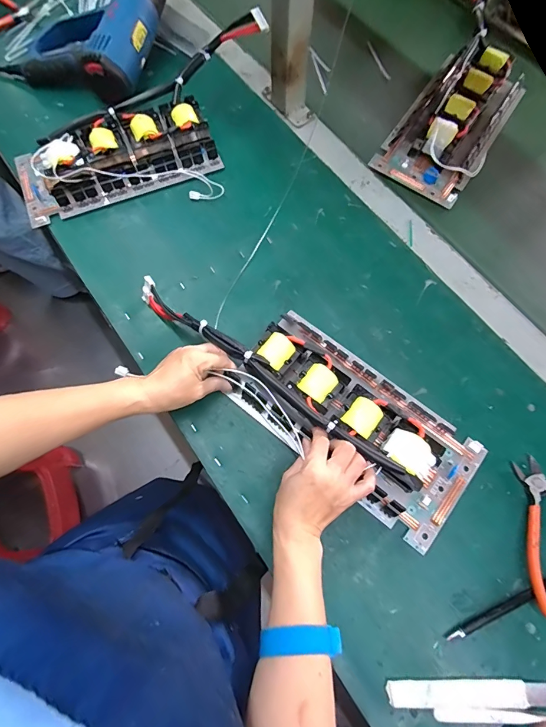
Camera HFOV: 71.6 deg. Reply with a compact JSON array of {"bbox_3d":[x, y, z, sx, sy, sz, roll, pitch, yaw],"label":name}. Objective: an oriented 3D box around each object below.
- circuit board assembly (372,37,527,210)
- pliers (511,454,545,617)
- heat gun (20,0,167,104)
[{"bbox_3d":[0.277,-0.378,0.574,0.139,0.057,0.260,32,74,11],"label":"circuit board assembly"},{"bbox_3d":[0.326,0.181,0.395,0.118,0.019,0.147,6,71,3],"label":"pliers"},{"bbox_3d":[-0.272,-0.553,0.612,0.204,0.086,0.263,18,72,7],"label":"heat gun"}]

